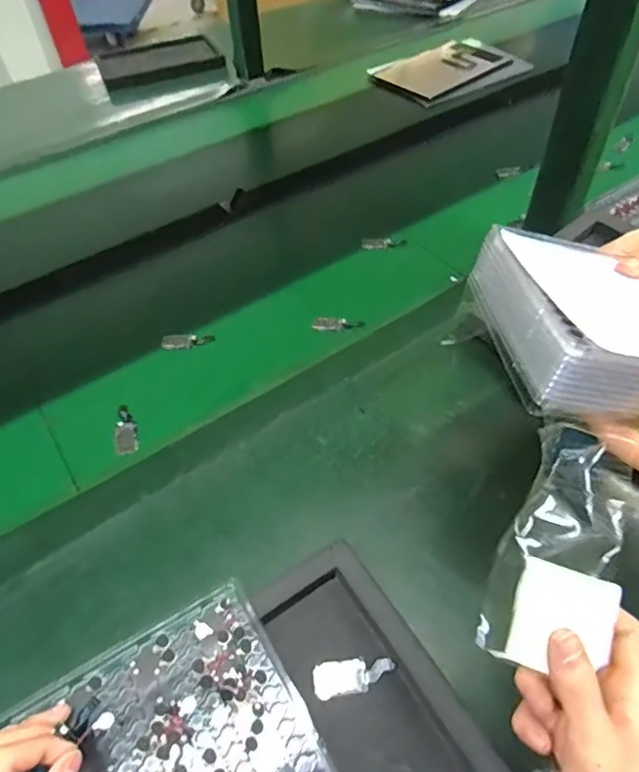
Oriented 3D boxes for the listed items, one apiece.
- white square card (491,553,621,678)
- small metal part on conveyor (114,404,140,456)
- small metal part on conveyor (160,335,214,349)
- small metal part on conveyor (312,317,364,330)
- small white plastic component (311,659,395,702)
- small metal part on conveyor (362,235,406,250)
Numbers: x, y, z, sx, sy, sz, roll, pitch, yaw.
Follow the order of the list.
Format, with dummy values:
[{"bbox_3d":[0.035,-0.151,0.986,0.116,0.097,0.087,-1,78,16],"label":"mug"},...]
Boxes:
[{"bbox_3d":[0.139,0.137,0.317,0.052,0.005,0.061,14,79,35],"label":"white square card"},{"bbox_3d":[-0.200,0.045,0.571,0.023,0.007,0.060,-13,52,-6],"label":"small metal part on conveyor"},{"bbox_3d":[-0.156,-0.053,0.651,0.059,0.006,0.021,-7,49,-1],"label":"small metal part on conveyor"},{"bbox_3d":[0.022,-0.076,0.656,0.060,0.005,0.022,-6,49,0],"label":"small metal part on conveyor"},{"bbox_3d":[0.026,0.214,0.404,0.060,0.004,0.024,-7,51,-2],"label":"small white plastic component"},{"bbox_3d":[0.088,-0.194,0.747,0.058,0.006,0.028,-5,49,1],"label":"small metal part on conveyor"}]

